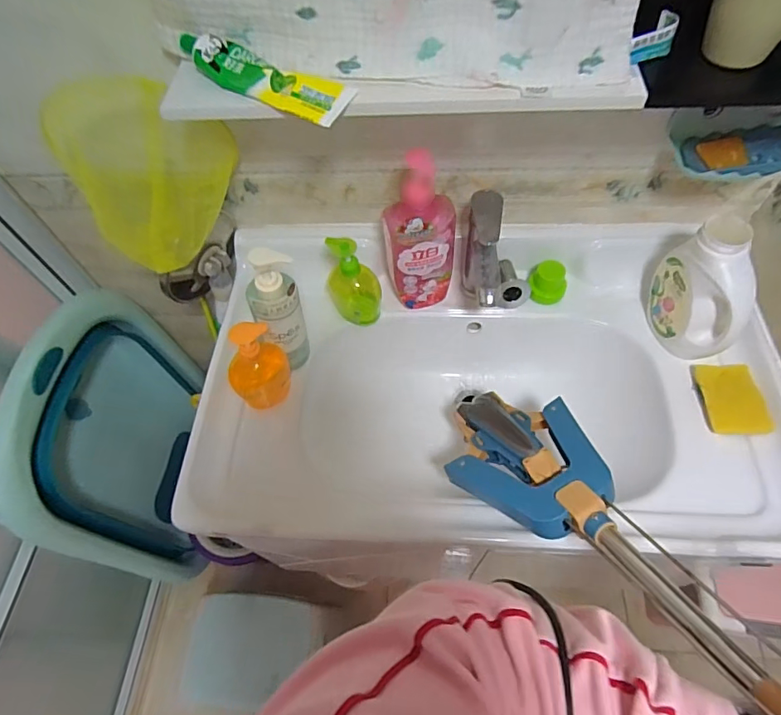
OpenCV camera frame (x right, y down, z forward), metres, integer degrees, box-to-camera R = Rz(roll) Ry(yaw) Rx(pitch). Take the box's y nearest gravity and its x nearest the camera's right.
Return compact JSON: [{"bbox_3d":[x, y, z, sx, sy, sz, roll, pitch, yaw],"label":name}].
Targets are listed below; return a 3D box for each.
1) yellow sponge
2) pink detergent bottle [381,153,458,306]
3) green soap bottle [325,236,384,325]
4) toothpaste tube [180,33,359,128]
[{"bbox_3d":[0.469,0.055,0.676,0.072,0.024,0.110,-17,60,25],"label":"yellow sponge"},{"bbox_3d":[0.042,-0.162,0.692,0.093,0.255,0.052,6,60,7],"label":"pink detergent bottle"},{"bbox_3d":[-0.055,-0.118,0.743,0.073,0.159,0.059,-13,60,-4],"label":"green soap bottle"},{"bbox_3d":[-0.138,-0.295,0.511,0.204,0.033,0.047,24,64,16],"label":"toothpaste tube"}]

